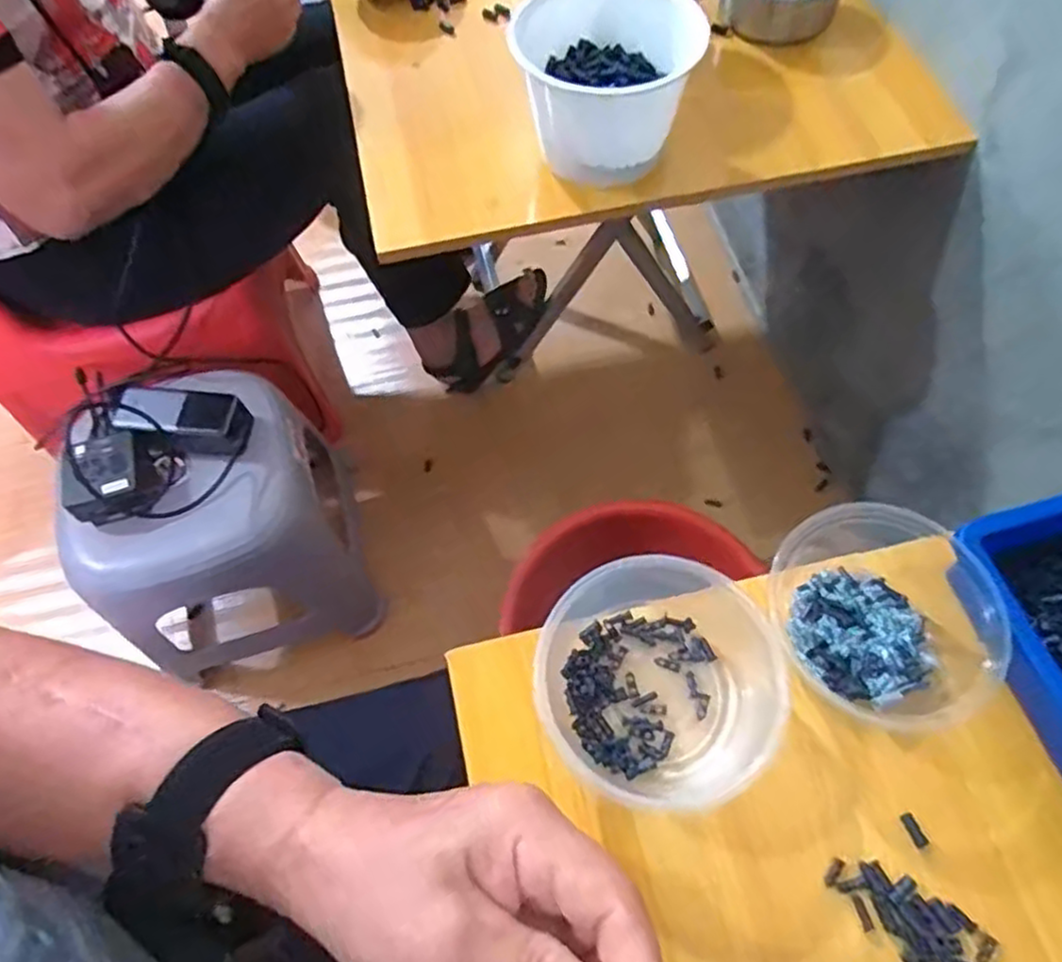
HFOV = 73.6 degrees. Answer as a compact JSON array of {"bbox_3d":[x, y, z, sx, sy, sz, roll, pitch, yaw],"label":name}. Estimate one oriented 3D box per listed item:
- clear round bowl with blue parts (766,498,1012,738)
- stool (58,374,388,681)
[{"bbox_3d":[0.226,0.081,0.445,0.126,0.054,0.132,-1,65,1],"label":"clear round bowl with blue parts"},{"bbox_3d":[-0.371,0.054,0.907,0.280,0.290,0.286,-17,66,-6],"label":"stool"}]

